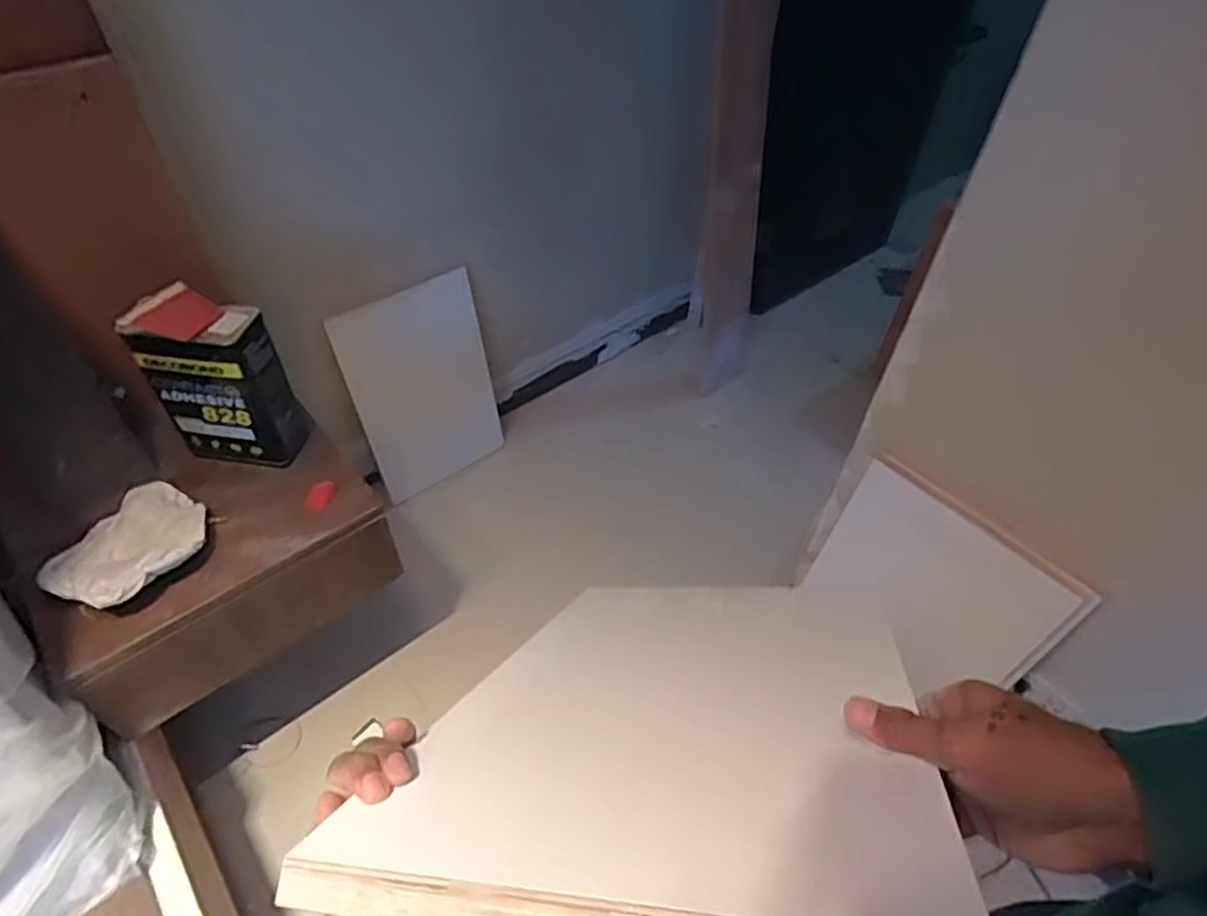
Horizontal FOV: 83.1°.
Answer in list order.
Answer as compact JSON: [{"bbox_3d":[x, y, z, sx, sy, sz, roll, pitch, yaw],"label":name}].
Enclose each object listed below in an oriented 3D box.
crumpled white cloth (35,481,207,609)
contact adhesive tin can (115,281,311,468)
[{"bbox_3d":[-0.633,0.118,0.910,0.172,0.051,0.194,32,55,24],"label":"crumpled white cloth"},{"bbox_3d":[-0.543,-0.109,0.983,0.162,0.275,0.100,6,48,4],"label":"contact adhesive tin can"}]

